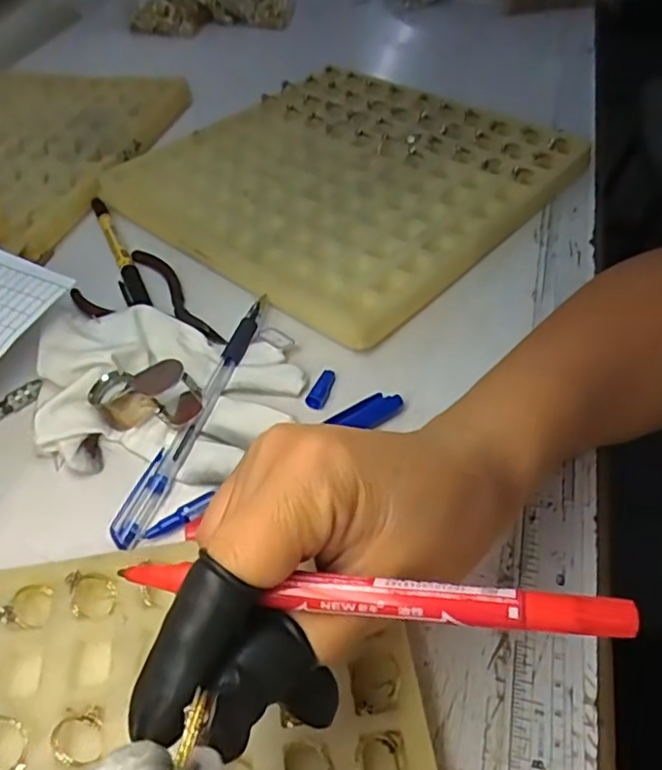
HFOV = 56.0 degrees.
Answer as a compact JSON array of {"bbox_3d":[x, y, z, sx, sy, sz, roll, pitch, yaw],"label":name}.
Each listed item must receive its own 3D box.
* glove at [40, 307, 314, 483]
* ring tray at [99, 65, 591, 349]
[{"bbox_3d":[-0.087,0.000,0.320,0.136,0.023,0.096,3,49,7],"label":"glove"},{"bbox_3d":[0.007,-0.154,0.448,0.251,0.016,0.245,33,58,28],"label":"ring tray"}]

